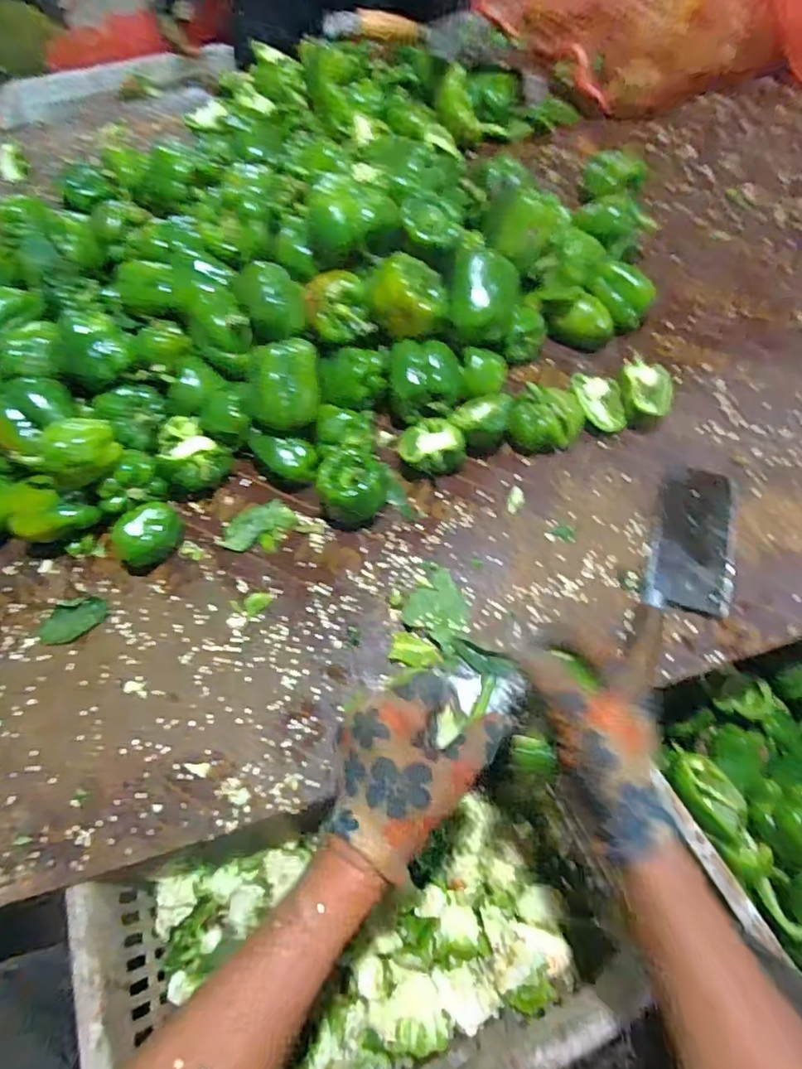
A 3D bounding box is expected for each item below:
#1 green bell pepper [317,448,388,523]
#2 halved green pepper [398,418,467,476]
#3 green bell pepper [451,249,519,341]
[{"bbox_3d":[-0.047,-0.045,0.557,0.067,0.052,0.077,-8,64,-2],"label":"green bell pepper"},{"bbox_3d":[0.034,-0.090,0.584,0.066,0.038,0.058,10,65,7],"label":"halved green pepper"},{"bbox_3d":[0.087,-0.244,0.580,0.071,0.058,0.076,3,63,6],"label":"green bell pepper"}]

